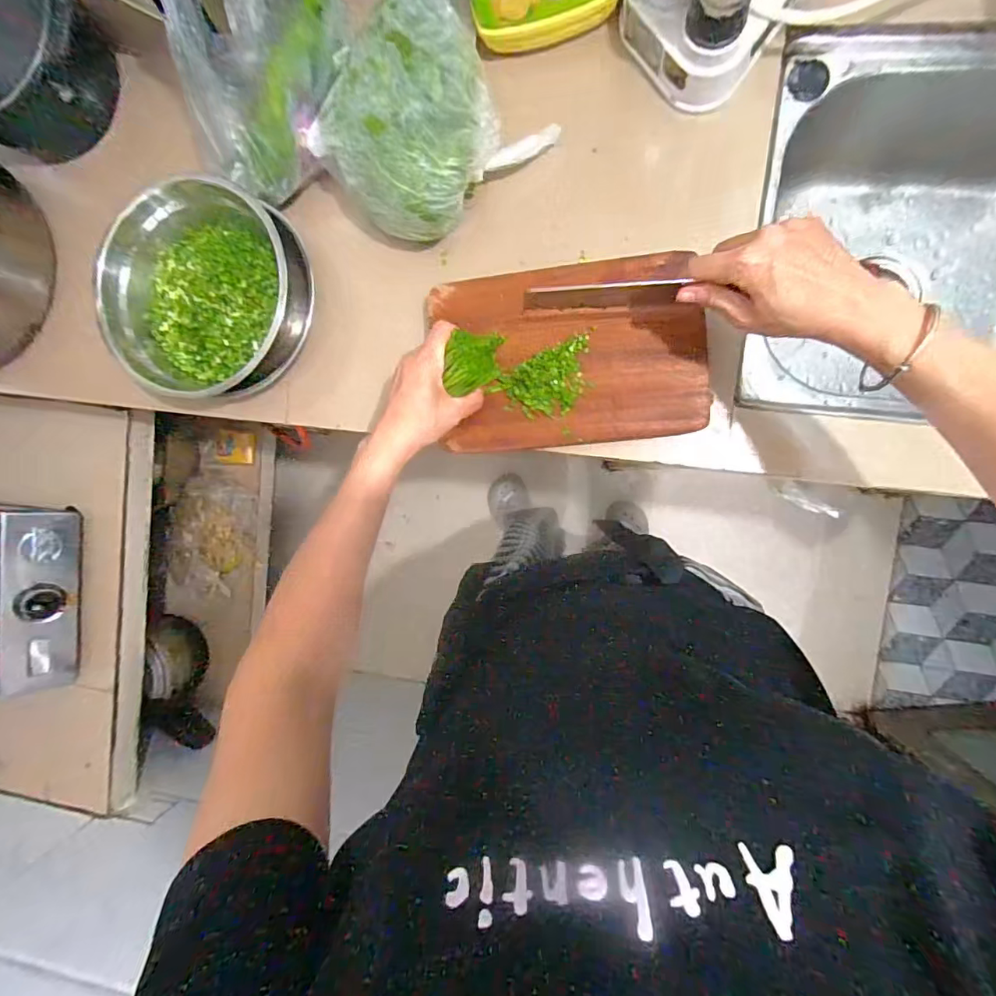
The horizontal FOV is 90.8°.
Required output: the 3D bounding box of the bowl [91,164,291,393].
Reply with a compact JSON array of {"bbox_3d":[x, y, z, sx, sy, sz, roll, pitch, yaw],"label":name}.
[{"bbox_3d":[-0.323,-0.230,0.540,0.218,0.082,0.217,1,93,9],"label":"bowl"}]

